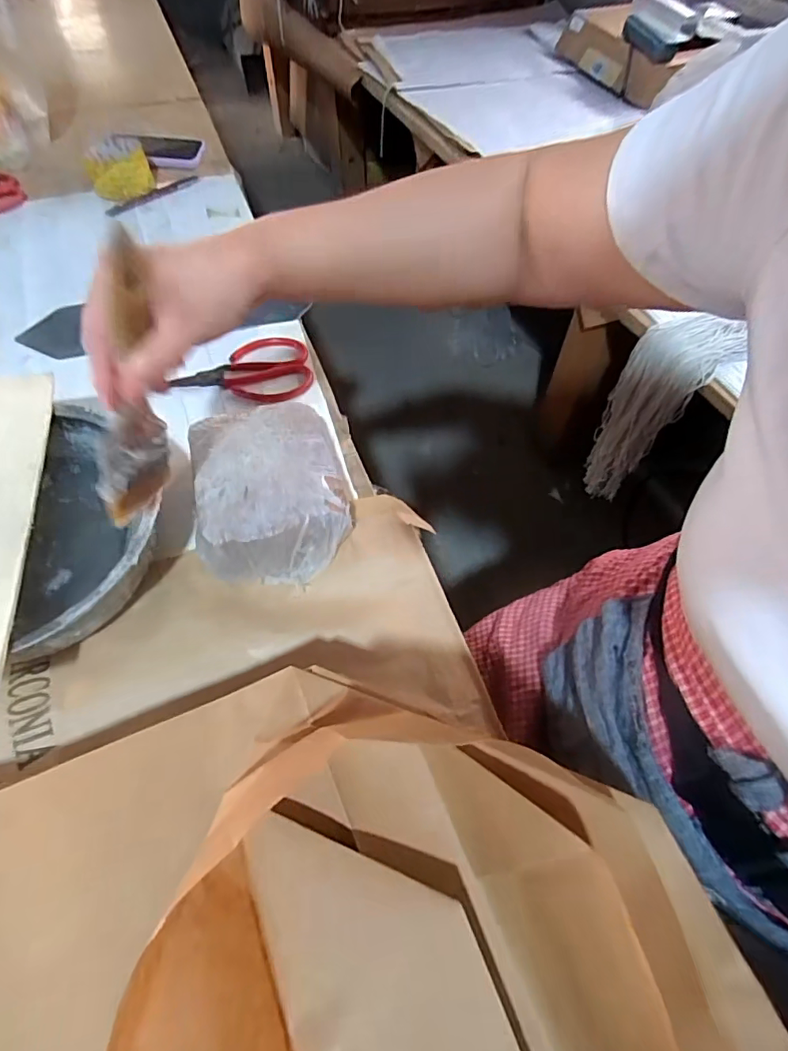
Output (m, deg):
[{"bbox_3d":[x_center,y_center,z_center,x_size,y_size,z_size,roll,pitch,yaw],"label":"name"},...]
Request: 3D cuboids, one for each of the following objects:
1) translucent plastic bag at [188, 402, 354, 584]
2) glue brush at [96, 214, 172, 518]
[{"bbox_3d":[-0.102,-0.032,0.448,0.125,0.069,0.158,-9,60,-8],"label":"translucent plastic bag"},{"bbox_3d":[-0.157,-0.078,0.312,0.017,0.175,0.043,23,36,11],"label":"glue brush"}]

